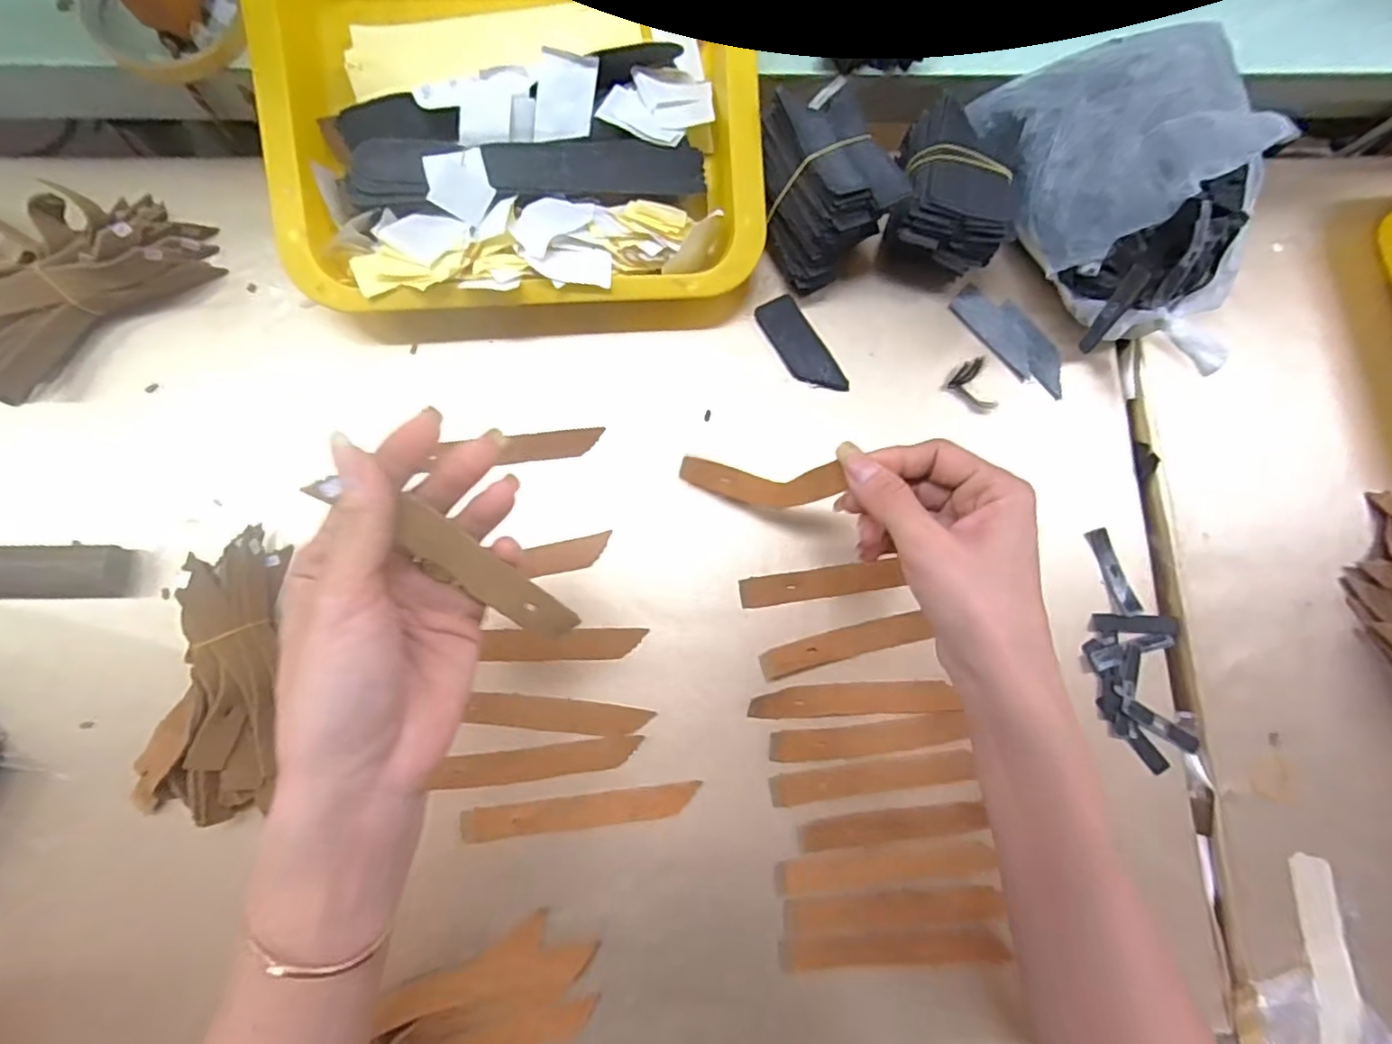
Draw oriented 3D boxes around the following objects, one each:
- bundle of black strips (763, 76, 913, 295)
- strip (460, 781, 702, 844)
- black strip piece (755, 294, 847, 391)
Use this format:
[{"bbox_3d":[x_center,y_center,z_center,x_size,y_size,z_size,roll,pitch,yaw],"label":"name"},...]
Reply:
[{"bbox_3d":[0.070,-0.188,0.362,0.066,0.069,0.085,-26,84,-7],"label":"bundle of black strips"},{"bbox_3d":[-0.061,0.155,0.340,0.122,0.004,0.018,-5,82,-5],"label":"strip"},{"bbox_3d":[0.062,-0.104,0.380,0.026,0.005,0.067,-31,85,-8],"label":"black strip piece"}]

